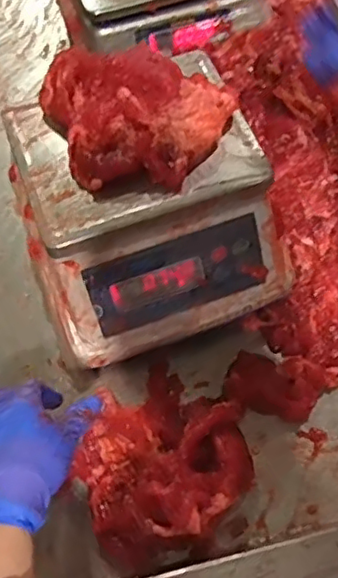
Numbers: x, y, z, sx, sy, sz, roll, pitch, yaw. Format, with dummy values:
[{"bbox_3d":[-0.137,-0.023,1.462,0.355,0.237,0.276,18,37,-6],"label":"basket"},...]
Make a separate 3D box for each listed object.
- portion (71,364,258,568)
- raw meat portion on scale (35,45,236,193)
[{"bbox_3d":[-0.008,0.146,0.542,0.149,0.056,0.155,-1,66,2],"label":"portion"},{"bbox_3d":[-0.039,-0.147,0.523,0.166,0.043,0.119,14,68,8],"label":"raw meat portion on scale"}]

